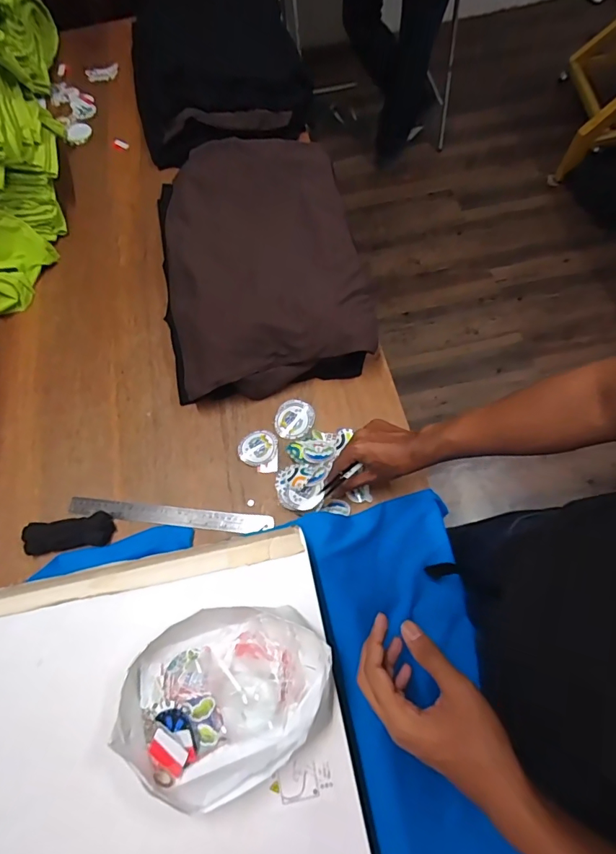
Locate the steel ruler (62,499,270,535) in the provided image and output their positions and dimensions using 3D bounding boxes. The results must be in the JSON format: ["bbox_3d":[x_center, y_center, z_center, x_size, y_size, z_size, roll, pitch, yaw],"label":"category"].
[{"bbox_3d":[-0.217,0.138,0.706,0.322,0.006,0.030,5,69,4],"label":"steel ruler"}]

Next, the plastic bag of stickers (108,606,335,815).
[{"bbox_3d":[-0.081,0.260,0.449,0.201,0.059,0.150,-27,70,-8],"label":"plastic bag of stickers"}]

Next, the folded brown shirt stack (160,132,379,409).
[{"bbox_3d":[-0.091,-0.308,0.824,0.352,0.096,0.516,-10,68,-2],"label":"folded brown shirt stack"}]

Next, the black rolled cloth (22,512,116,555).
[{"bbox_3d":[-0.366,0.163,0.692,0.129,0.027,0.049,-9,68,-1],"label":"black rolled cloth"}]

